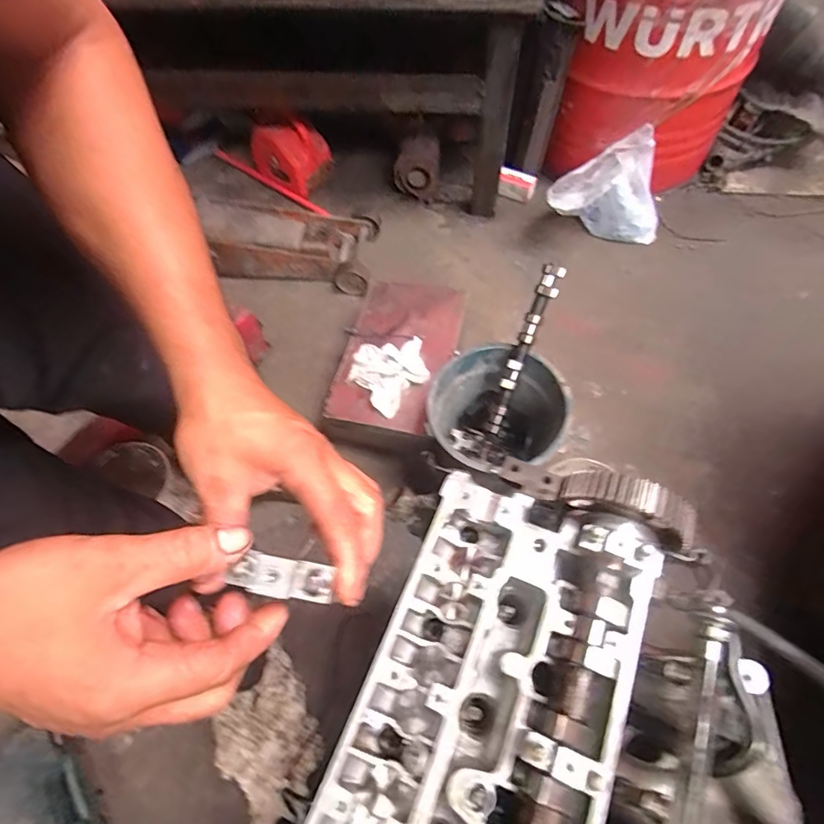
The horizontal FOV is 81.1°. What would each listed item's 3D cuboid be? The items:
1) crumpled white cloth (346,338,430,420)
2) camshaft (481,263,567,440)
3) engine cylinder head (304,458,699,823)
[{"bbox_3d":[-0.054,-0.099,1.045,0.164,0.030,0.169,37,69,21],"label":"crumpled white cloth"},{"bbox_3d":[0.211,-0.107,0.928,0.037,0.035,0.345,23,103,17],"label":"camshaft"},{"bbox_3d":[0.043,0.254,0.362,0.211,0.122,0.482,23,65,15],"label":"engine cylinder head"}]

